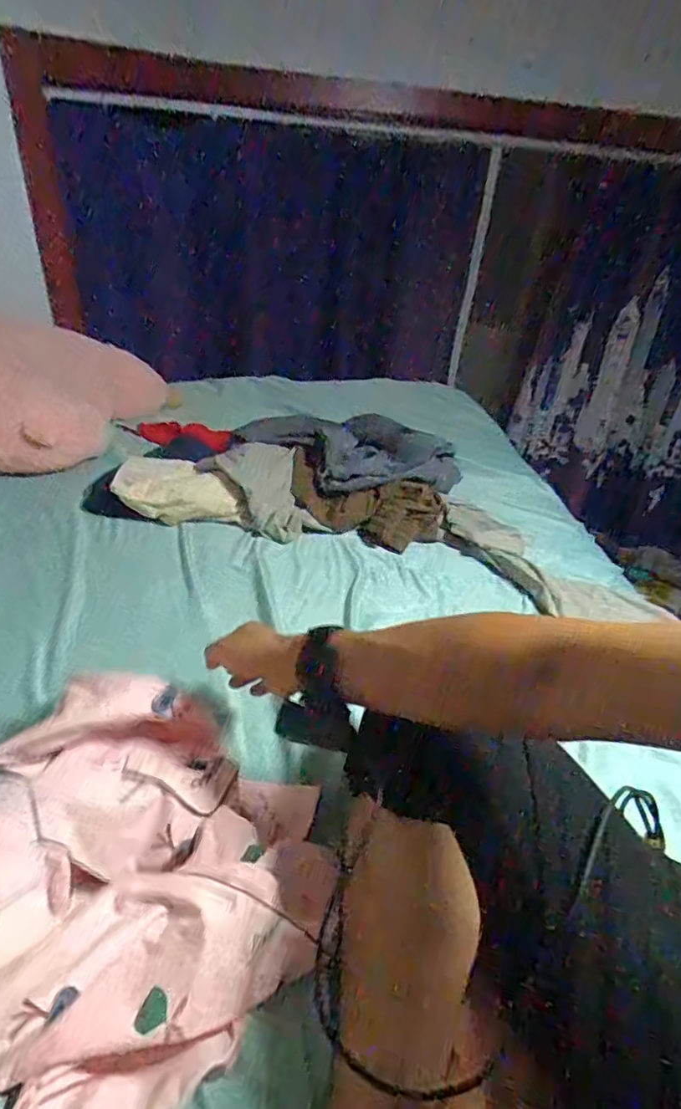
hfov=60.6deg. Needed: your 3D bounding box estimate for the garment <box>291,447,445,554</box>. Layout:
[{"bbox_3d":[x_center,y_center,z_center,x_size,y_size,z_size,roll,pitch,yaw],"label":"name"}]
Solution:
[{"bbox_3d":[0.036,-0.087,1.003,0.276,0.085,0.099,14,36,11],"label":"garment"}]

